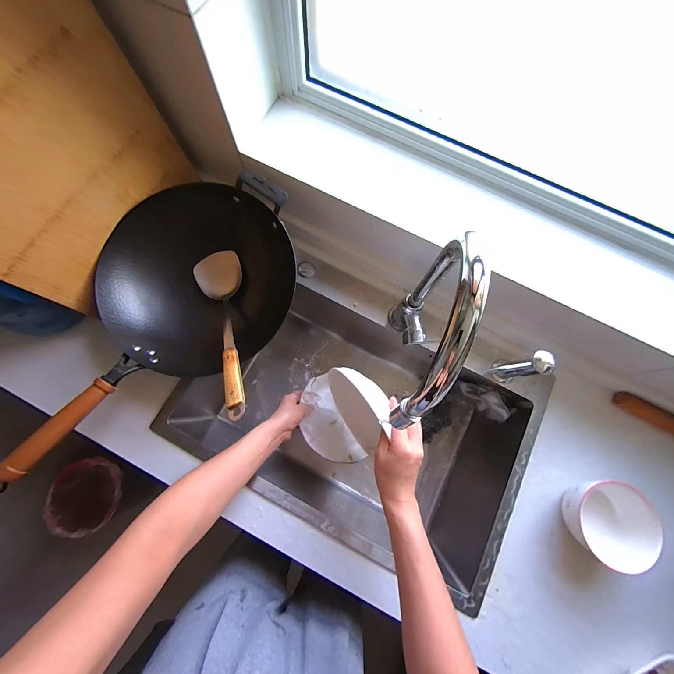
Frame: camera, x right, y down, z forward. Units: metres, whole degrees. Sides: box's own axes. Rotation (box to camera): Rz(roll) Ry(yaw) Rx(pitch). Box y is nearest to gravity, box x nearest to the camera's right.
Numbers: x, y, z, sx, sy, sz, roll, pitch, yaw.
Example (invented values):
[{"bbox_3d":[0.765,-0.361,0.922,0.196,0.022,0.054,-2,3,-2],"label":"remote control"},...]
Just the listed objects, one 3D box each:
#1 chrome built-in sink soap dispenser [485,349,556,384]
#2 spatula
[{"bbox_3d":[0.303,0.059,0.513,0.099,0.107,0.042,-10,76,-4],"label":"chrome built-in sink soap dispenser"},{"bbox_3d":[-0.193,-0.023,0.493,0.089,0.064,0.344,-17,51,-6],"label":"spatula"}]

